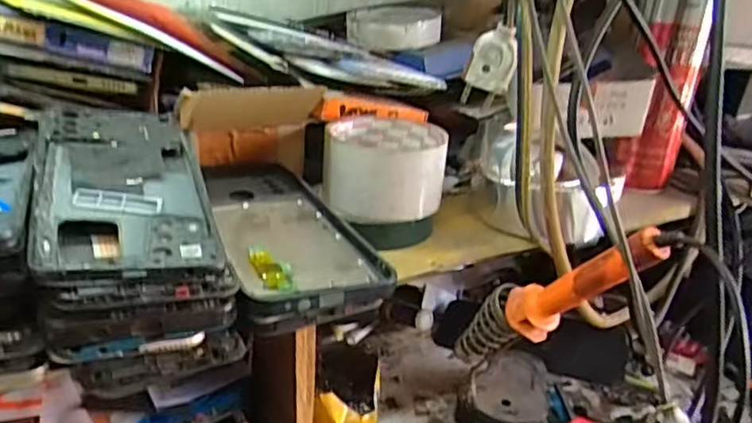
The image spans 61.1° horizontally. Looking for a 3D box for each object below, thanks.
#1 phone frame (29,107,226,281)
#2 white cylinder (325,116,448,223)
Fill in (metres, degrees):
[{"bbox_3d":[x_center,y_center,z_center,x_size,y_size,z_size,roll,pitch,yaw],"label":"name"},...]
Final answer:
[{"bbox_3d":[-0.120,-0.016,0.302,0.073,0.008,0.158,2,30,-27],"label":"phone frame"},{"bbox_3d":[0.006,-0.030,0.438,0.079,0.051,0.082,3,22,-2],"label":"white cylinder"}]

